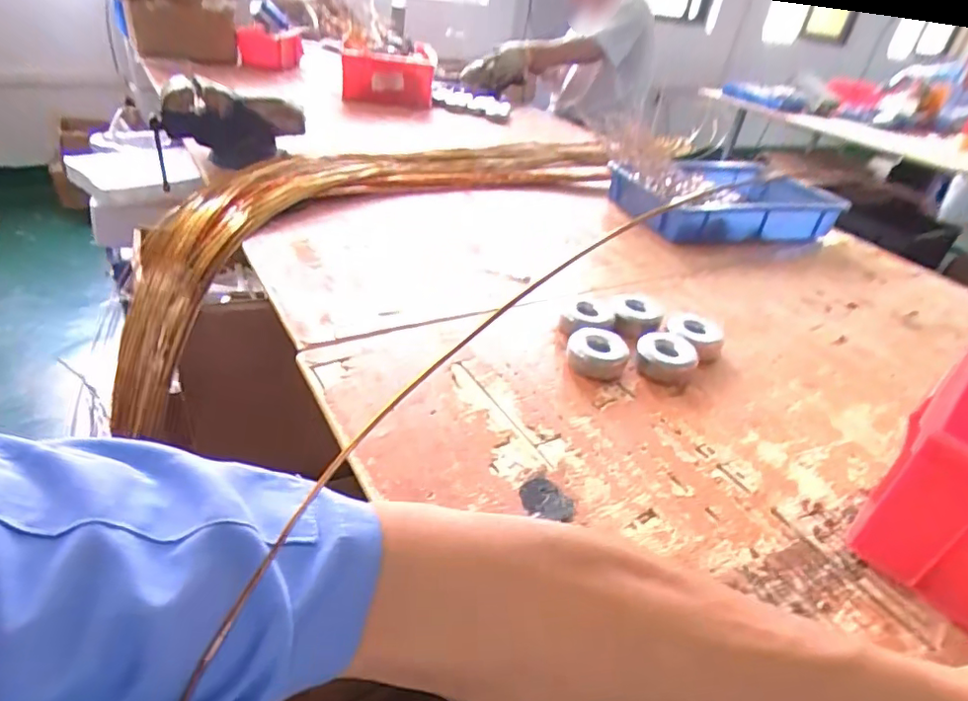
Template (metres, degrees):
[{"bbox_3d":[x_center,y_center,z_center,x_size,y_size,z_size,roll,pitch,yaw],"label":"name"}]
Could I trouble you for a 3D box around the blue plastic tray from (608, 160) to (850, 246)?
[{"bbox_3d":[0.497,-0.315,1.174,0.405,0.093,0.254,-5,36,-15],"label":"blue plastic tray"}]

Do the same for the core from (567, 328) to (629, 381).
[{"bbox_3d":[0.139,0.005,0.690,0.074,0.036,0.067,13,35,10],"label":"core"}]

